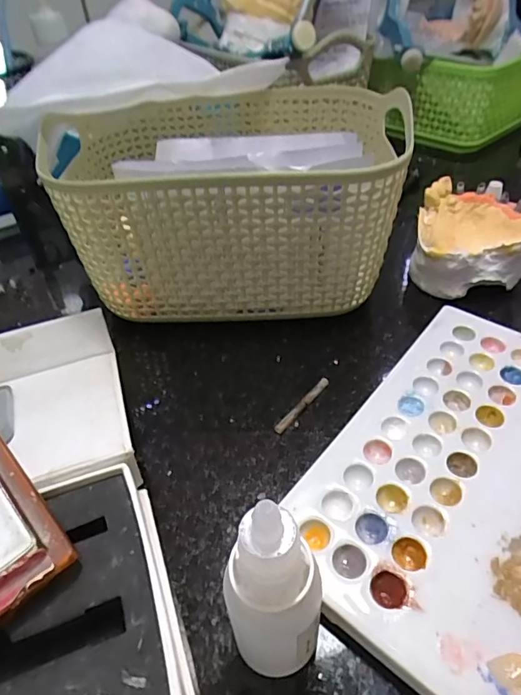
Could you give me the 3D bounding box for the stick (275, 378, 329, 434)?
[{"bbox_3d":[0.019,0.025,0.206,0.004,0.004,0.034,32,54,31],"label":"stick"}]

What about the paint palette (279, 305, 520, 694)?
[{"bbox_3d":[0.079,0.044,0.175,0.092,0.013,0.154,28,52,28],"label":"paint palette"}]

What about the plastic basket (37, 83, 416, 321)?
[{"bbox_3d":[-0.015,-0.078,0.255,0.158,0.086,0.114,0,44,3],"label":"plastic basket"}]

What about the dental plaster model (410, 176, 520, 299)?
[{"bbox_3d":[0.117,-0.060,0.260,0.062,0.041,0.056,-3,44,0],"label":"dental plaster model"}]

